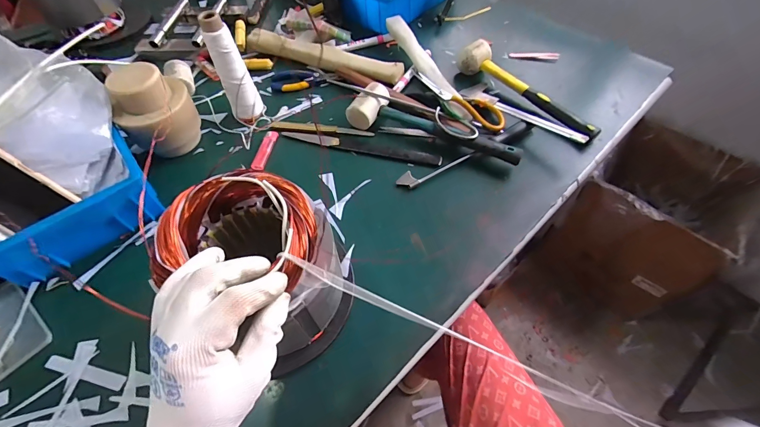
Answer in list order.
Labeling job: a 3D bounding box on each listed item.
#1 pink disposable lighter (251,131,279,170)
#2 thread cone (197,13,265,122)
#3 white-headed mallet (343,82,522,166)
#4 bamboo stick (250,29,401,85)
[{"bbox_3d":[-0.188,-0.104,0.567,0.022,0.010,0.085,7,57,5],"label":"pink disposable lighter"},{"bbox_3d":[-0.236,-0.222,0.556,0.053,0.171,0.045,-20,58,-13],"label":"thread cone"},{"bbox_3d":[0.082,-0.128,0.558,0.278,0.051,0.077,29,61,18],"label":"white-headed mallet"},{"bbox_3d":[-0.118,-0.315,0.677,0.341,0.033,0.047,20,59,13],"label":"bamboo stick"}]

